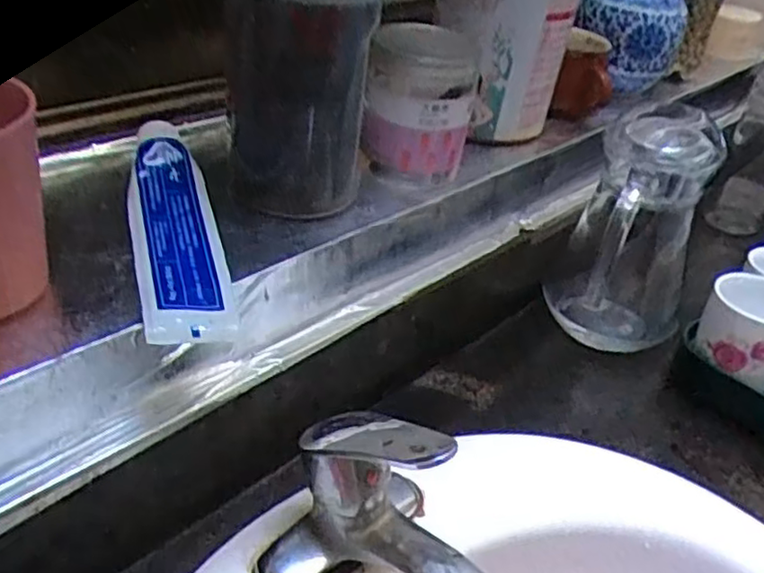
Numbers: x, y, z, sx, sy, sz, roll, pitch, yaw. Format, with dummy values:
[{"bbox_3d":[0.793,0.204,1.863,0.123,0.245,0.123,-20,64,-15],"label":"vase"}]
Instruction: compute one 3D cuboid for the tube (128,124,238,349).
[{"bbox_3d":[-0.135,-0.045,0.447,0.052,0.039,0.208,-8,36,-19],"label":"tube"}]

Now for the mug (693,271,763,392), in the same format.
[{"bbox_3d":[0.332,0.044,0.605,0.106,0.079,0.081,1,34,-7],"label":"mug"}]

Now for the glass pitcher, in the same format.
[{"bbox_3d":[0.224,-0.046,0.640,0.108,0.204,0.097,1,34,-7],"label":"glass pitcher"}]

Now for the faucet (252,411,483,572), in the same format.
[{"bbox_3d":[0.001,0.141,0.406,0.137,0.100,0.084,15,36,11],"label":"faucet"}]

